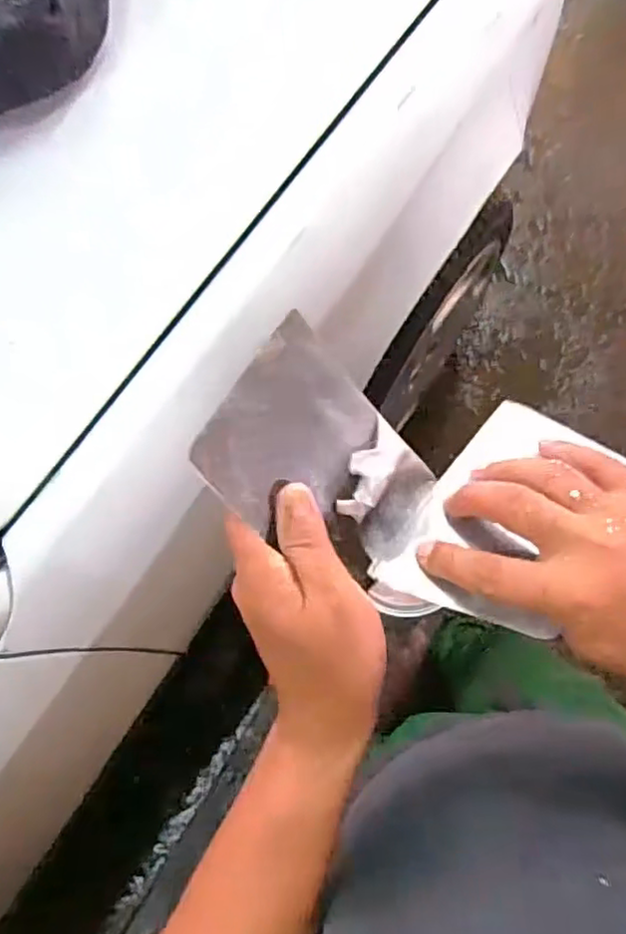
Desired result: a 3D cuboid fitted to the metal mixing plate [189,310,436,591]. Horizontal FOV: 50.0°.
[{"bbox_3d":[0.007,0.000,0.343,0.128,0.010,0.094,45,66,-26],"label":"metal mixing plate"}]

